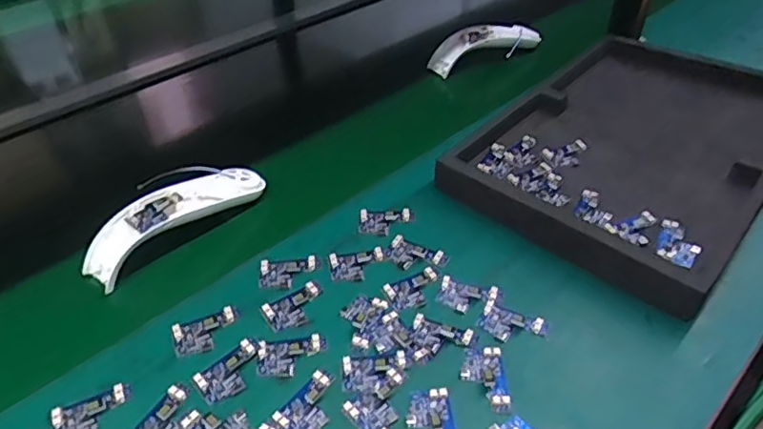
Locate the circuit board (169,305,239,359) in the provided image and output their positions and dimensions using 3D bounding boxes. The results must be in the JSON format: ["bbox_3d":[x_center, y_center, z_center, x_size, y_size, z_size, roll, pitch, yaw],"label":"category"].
[{"bbox_3d":[-0.150,0.100,0.507,0.058,0.004,0.035,-18,45,-20],"label":"circuit board"}]

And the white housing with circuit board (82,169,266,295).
[{"bbox_3d":[-0.208,-0.001,0.601,0.052,0.039,0.194,33,51,30],"label":"white housing with circuit board"}]

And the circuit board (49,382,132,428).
[{"bbox_3d":[-0.220,0.153,0.447,0.057,0.004,0.035,-20,46,-21],"label":"circuit board"}]

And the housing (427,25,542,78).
[{"bbox_3d":[0.161,-0.259,0.892,0.173,0.045,0.075,-25,48,-25],"label":"housing"}]

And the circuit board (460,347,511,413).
[{"bbox_3d":[0.083,0.133,0.477,0.035,0.004,0.058,0,42,-1],"label":"circuit board"}]

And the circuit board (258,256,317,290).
[{"bbox_3d":[-0.089,0.054,0.558,0.053,0.006,0.033,-2,42,-3],"label":"circuit board"}]

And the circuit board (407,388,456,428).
[{"bbox_3d":[0.039,0.159,0.447,0.034,0.005,0.054,-5,42,-7],"label":"circuit board"}]

